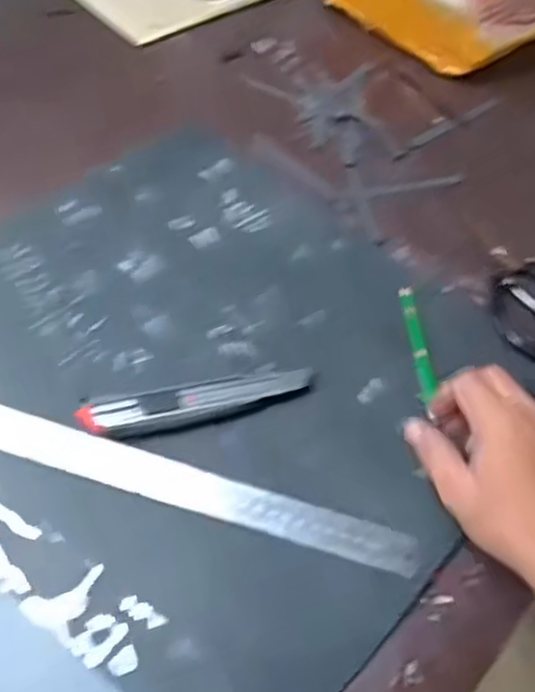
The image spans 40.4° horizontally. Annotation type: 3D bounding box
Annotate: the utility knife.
[{"bbox_3d":[-0.051,0.040,0.539,0.168,0.018,0.032,-12,54,-14],"label":"utility knife"}]

